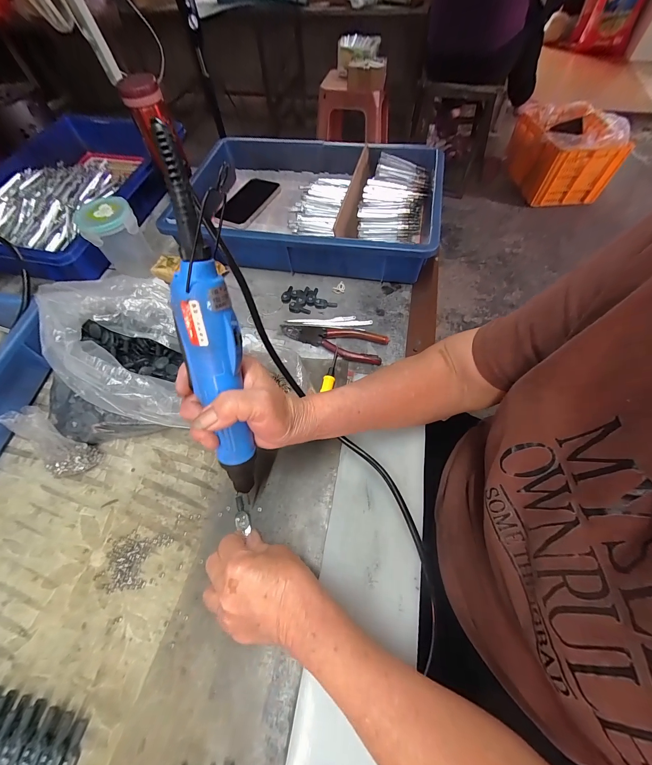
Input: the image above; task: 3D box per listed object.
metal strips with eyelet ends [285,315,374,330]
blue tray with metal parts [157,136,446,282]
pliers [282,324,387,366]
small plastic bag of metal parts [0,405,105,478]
[{"bbox_3d":[0.006,-0.092,0.459,0.124,0.004,0.026,5,60,5],"label":"metal strips with eyelet ends"},{"bbox_3d":[-0.035,-0.314,0.546,0.439,0.091,0.280,10,61,8],"label":"blue tray with metal parts"},{"bbox_3d":[0.010,-0.064,0.439,0.150,0.010,0.049,17,62,12],"label":"pliers"},{"bbox_3d":[-0.304,0.071,0.338,0.059,0.083,0.054,14,61,10],"label":"small plastic bag of metal parts"}]

